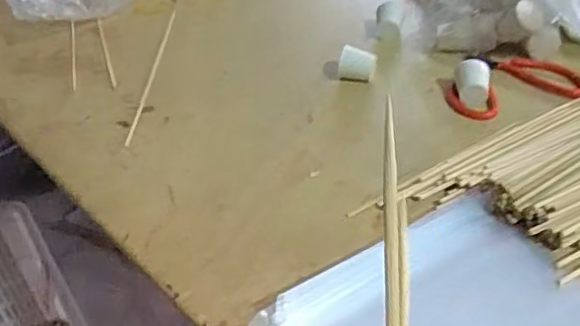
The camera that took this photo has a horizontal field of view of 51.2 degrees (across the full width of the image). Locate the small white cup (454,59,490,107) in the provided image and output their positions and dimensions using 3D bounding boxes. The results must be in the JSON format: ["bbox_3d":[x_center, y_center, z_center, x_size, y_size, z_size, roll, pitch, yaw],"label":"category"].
[{"bbox_3d":[0.150,-0.067,0.503,0.028,0.029,0.037,6,40,15],"label":"small white cup"}]

